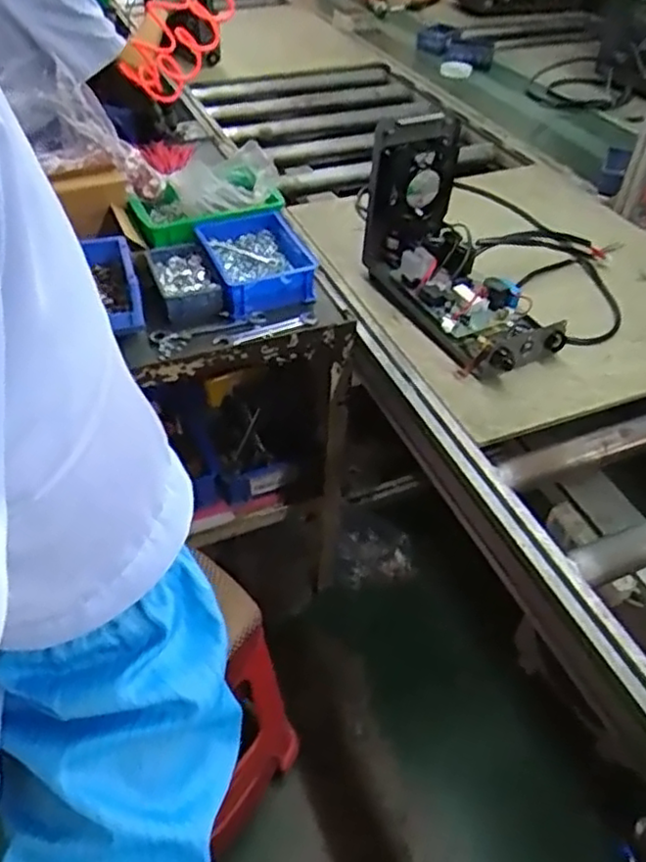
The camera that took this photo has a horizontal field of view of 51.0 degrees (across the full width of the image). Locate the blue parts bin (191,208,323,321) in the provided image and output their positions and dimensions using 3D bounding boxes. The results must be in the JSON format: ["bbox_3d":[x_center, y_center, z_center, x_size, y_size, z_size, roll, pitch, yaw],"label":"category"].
[{"bbox_3d":[-0.109,-0.281,1.109,0.161,0.064,0.240,-16,47,-18],"label":"blue parts bin"}]

